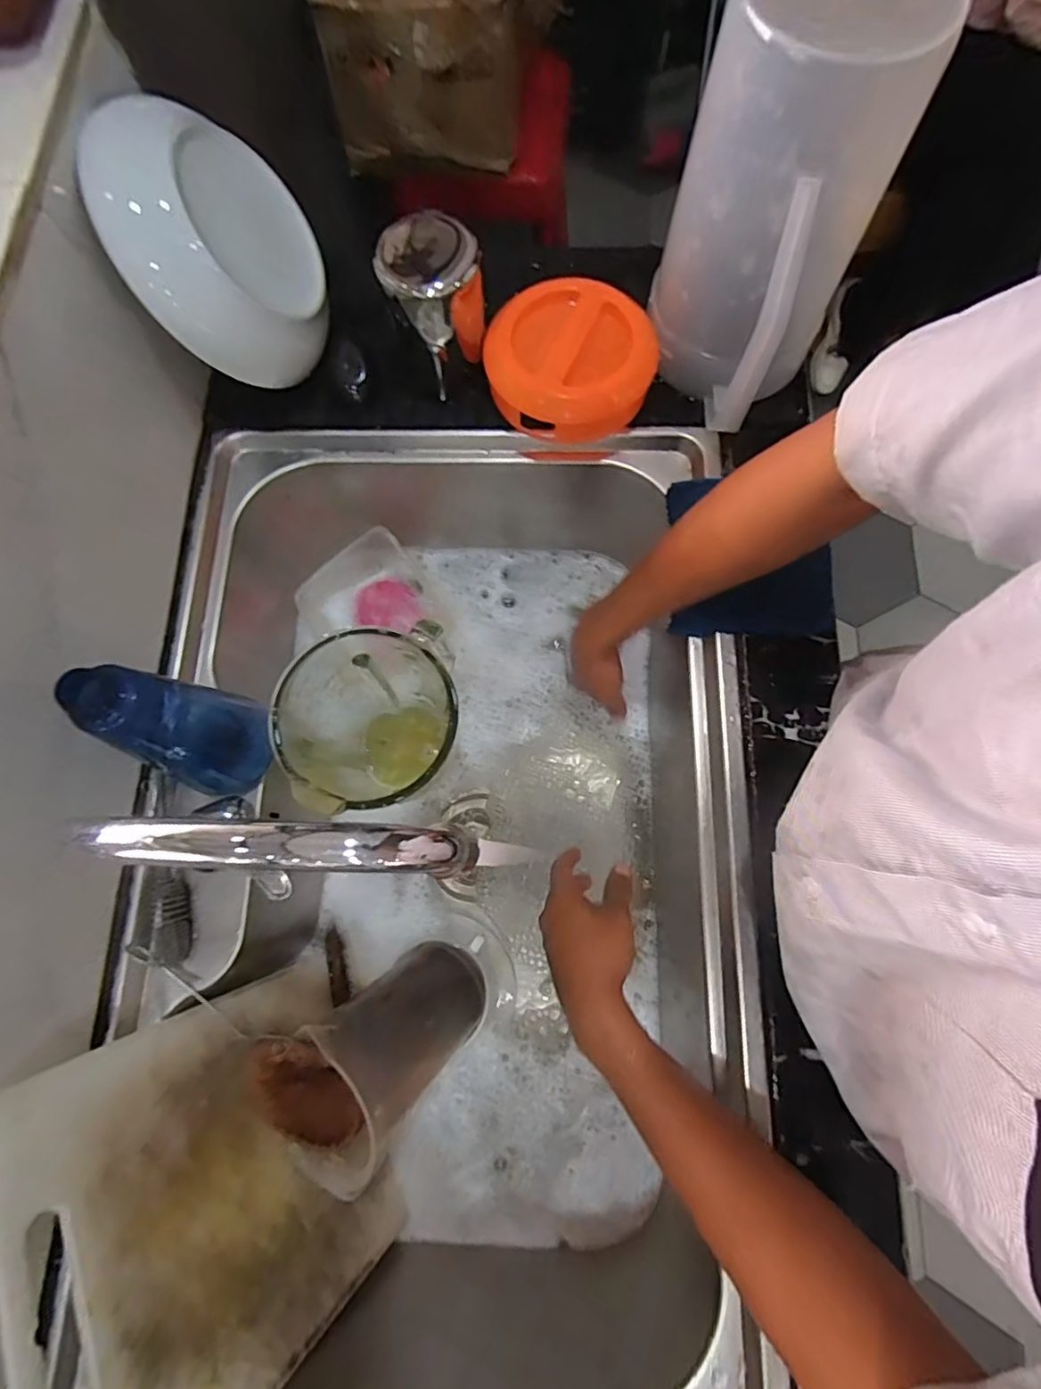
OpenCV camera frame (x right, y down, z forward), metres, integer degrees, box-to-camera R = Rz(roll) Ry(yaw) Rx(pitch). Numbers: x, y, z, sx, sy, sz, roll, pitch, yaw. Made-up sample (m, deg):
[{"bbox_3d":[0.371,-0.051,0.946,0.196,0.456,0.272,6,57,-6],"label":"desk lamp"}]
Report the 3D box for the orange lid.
[{"bbox_3d":[0.046,-0.305,0.538,0.151,0.046,0.140,14,76,5],"label":"orange lid"}]

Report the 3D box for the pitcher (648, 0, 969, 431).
[{"bbox_3d":[0.184,-0.349,0.439,0.141,0.228,0.163,24,77,7],"label":"pitcher"}]

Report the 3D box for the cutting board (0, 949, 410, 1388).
[{"bbox_3d":[-0.209,0.357,0.432,0.015,0.280,0.245,-30,75,18],"label":"cutting board"}]

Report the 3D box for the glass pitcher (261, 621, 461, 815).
[{"bbox_3d":[-0.127,0.039,0.558,0.140,0.189,0.142,-20,76,-4],"label":"glass pitcher"}]

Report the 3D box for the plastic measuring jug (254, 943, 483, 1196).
[{"bbox_3d":[-0.116,0.310,0.525,0.102,0.184,0.140,-40,85,26],"label":"plastic measuring jug"}]

